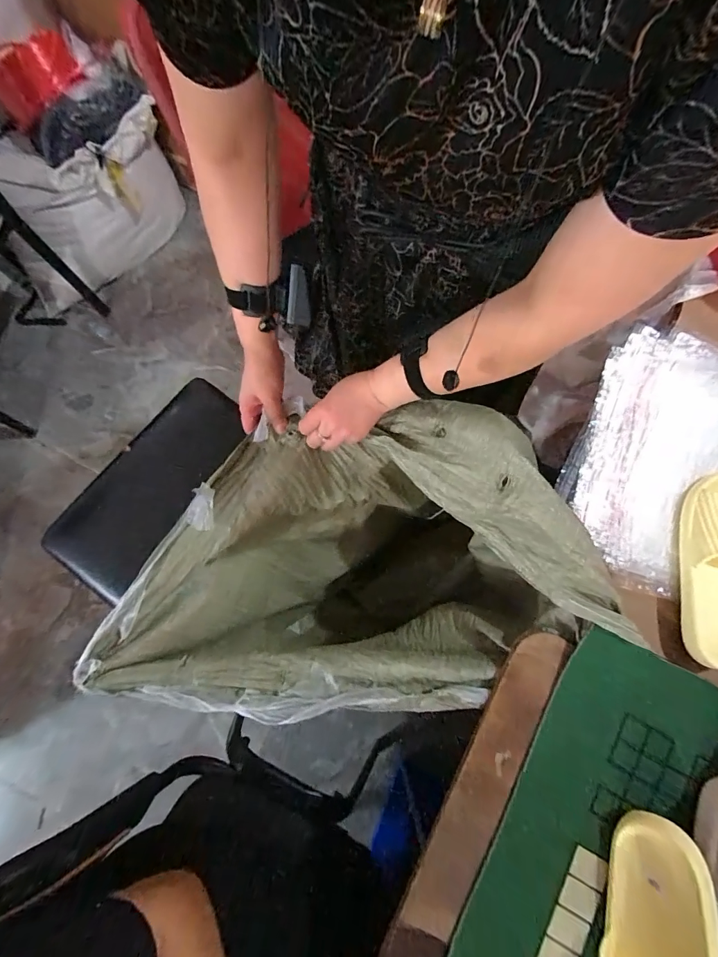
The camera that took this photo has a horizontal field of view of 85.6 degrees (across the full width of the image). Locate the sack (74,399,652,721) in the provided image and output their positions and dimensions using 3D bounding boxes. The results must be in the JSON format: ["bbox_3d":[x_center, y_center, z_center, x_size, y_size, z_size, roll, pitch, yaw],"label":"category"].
[{"bbox_3d":[-0.014,0.152,0.679,0.611,0.546,0.361,-5,75,-2],"label":"sack"}]

